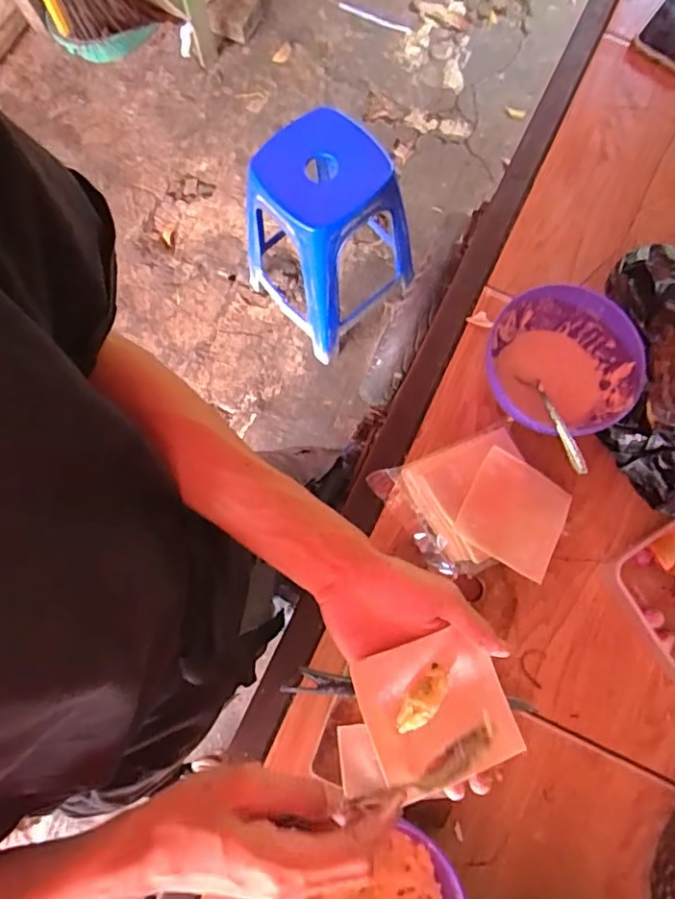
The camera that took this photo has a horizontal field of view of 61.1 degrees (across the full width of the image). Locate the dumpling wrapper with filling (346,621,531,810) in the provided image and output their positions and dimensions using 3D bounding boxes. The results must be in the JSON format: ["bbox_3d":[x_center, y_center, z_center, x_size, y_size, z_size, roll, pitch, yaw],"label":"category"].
[{"bbox_3d":[0.071,0.186,0.409,0.099,0.017,0.097,-19,78,-4],"label":"dumpling wrapper with filling"}]

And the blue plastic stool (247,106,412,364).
[{"bbox_3d":[-0.028,-0.493,1.339,0.293,0.399,0.328,-39,80,-8],"label":"blue plastic stool"}]

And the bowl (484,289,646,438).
[{"bbox_3d":[0.226,-0.082,0.596,0.144,0.079,0.147,0,77,0],"label":"bowl"}]

